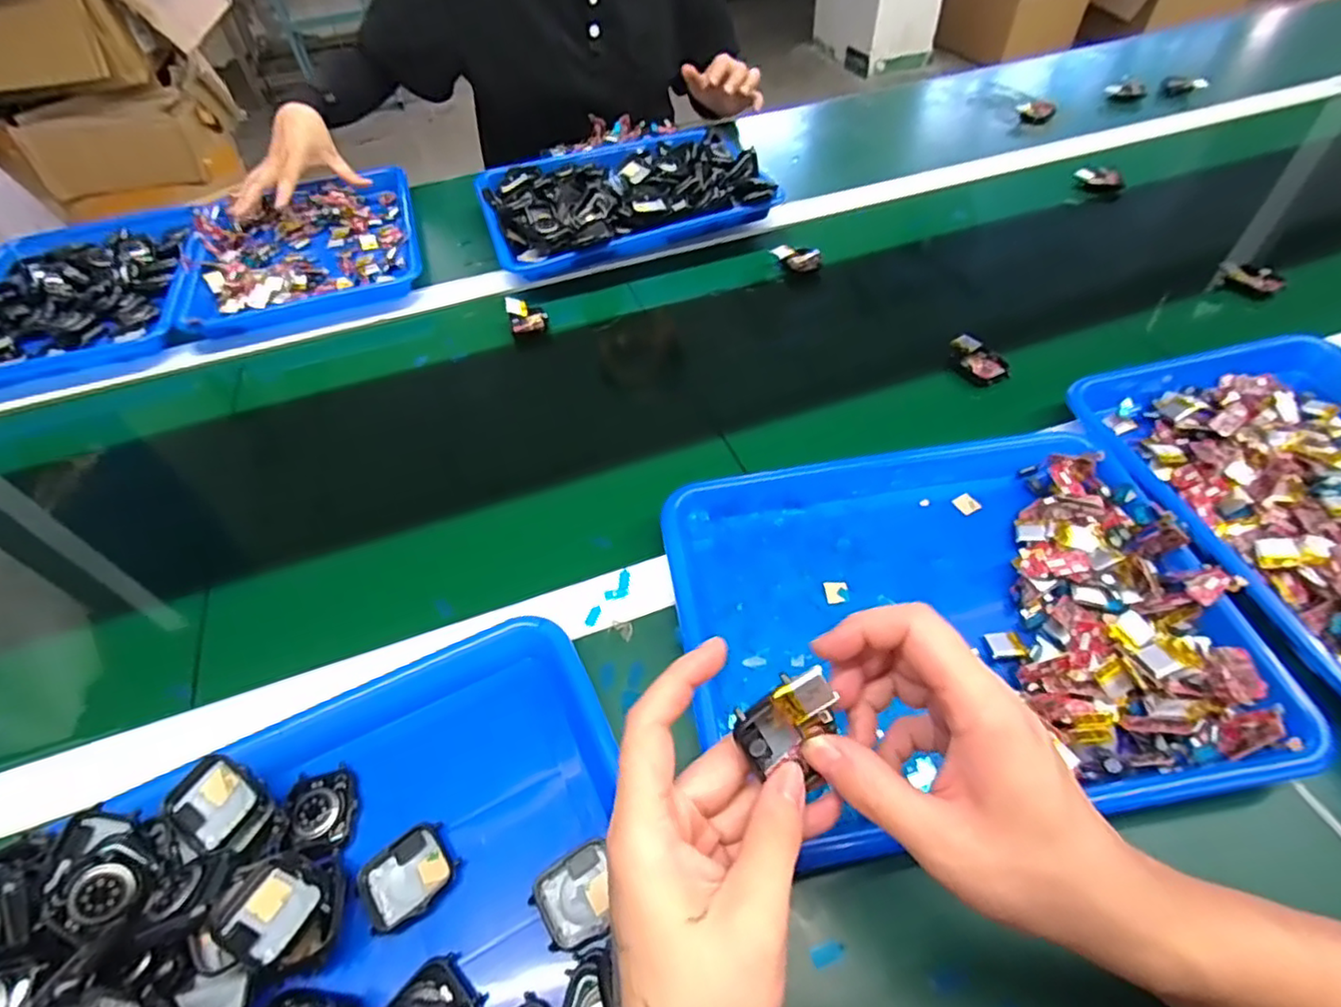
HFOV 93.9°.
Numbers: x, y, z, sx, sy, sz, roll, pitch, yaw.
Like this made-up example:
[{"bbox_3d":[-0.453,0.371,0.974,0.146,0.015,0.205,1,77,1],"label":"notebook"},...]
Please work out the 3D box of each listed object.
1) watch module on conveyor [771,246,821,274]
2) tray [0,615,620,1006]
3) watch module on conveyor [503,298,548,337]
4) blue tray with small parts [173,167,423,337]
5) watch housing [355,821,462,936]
[{"bbox_3d":[0.139,-0.274,0.698,0.056,0.017,0.028,30,59,24],"label":"watch module on conveyor"},{"bbox_3d":[-0.170,0.211,0.291,0.329,0.060,0.254,-22,54,-14],"label":"tray"},{"bbox_3d":[-0.149,-0.197,0.652,0.037,0.018,0.045,-16,53,-9],"label":"watch module on conveyor"},{"bbox_3d":[-0.438,-0.318,0.756,0.251,0.033,0.293,-18,53,-10],"label":"blue tray with small parts"},{"bbox_3d":[-0.135,0.191,0.323,0.045,0.008,0.038,-31,57,-20],"label":"watch housing"}]

